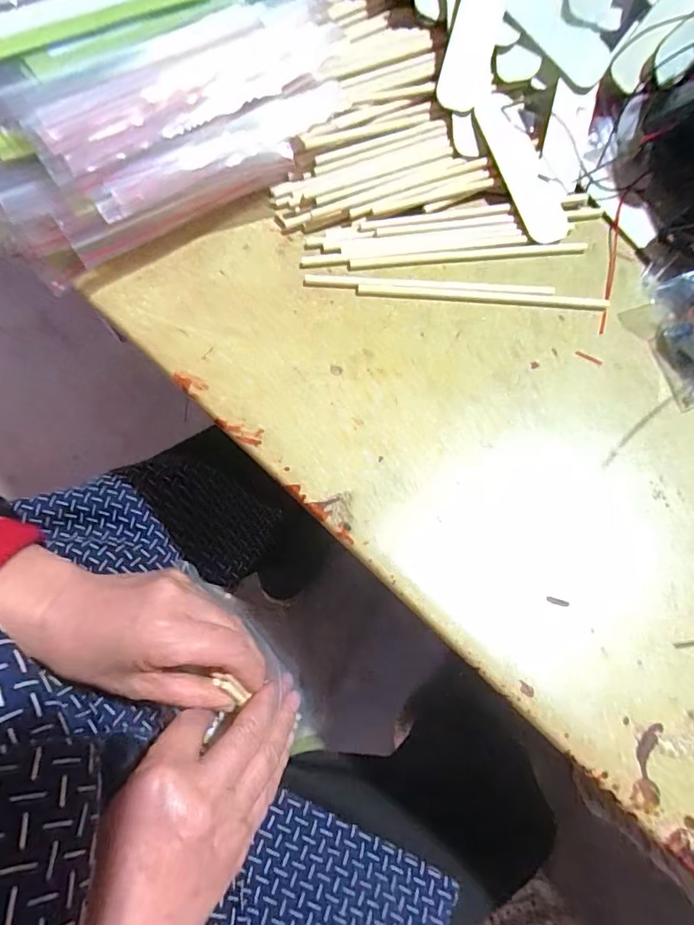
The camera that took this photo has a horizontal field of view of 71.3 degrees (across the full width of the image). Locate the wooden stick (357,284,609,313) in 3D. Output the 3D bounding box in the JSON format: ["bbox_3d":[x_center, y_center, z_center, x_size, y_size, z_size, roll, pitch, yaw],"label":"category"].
[{"bbox_3d":[0.082,-0.101,0.295,0.150,0.007,0.008,5,70,0],"label":"wooden stick"}]

